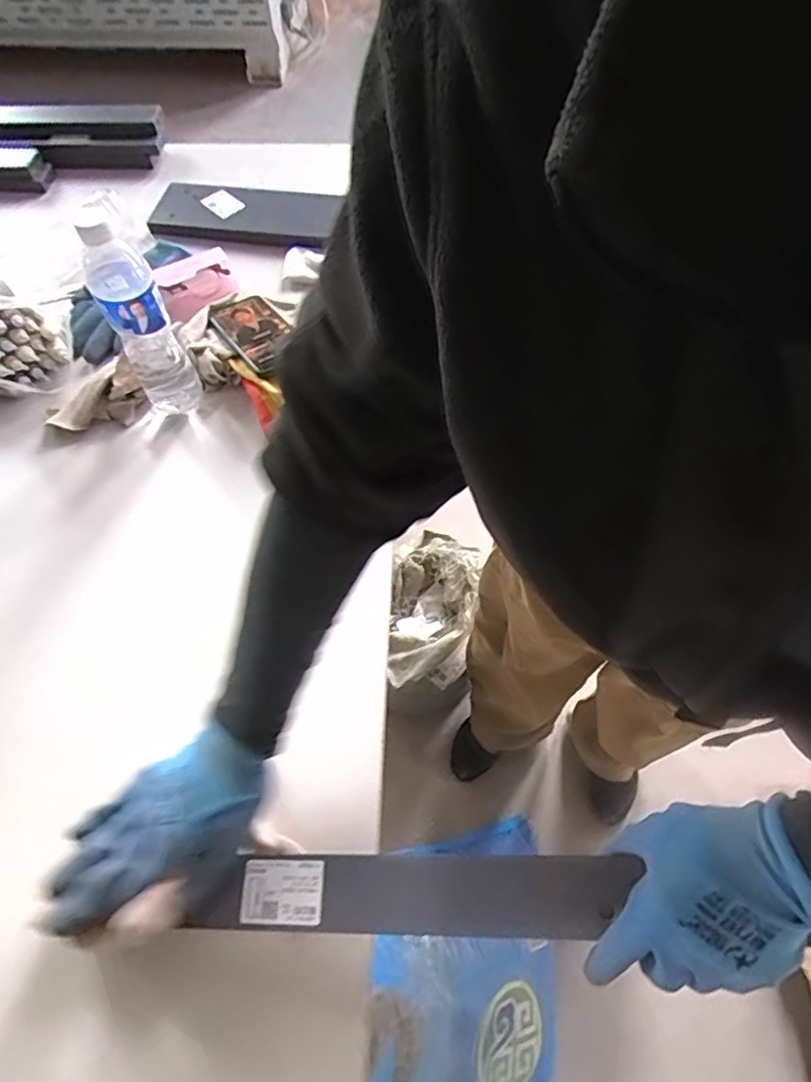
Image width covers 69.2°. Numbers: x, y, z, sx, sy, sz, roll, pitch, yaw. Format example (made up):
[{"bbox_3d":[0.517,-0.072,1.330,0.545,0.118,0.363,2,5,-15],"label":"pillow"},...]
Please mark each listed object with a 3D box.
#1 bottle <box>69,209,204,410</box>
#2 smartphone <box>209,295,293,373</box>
[{"bbox_3d":[-0.282,-0.236,0.625,0.062,0.218,0.068,-26,65,-14],"label":"bottle"},{"bbox_3d":[-0.180,-0.256,0.719,0.073,0.010,0.142,-30,55,-19],"label":"smartphone"}]

